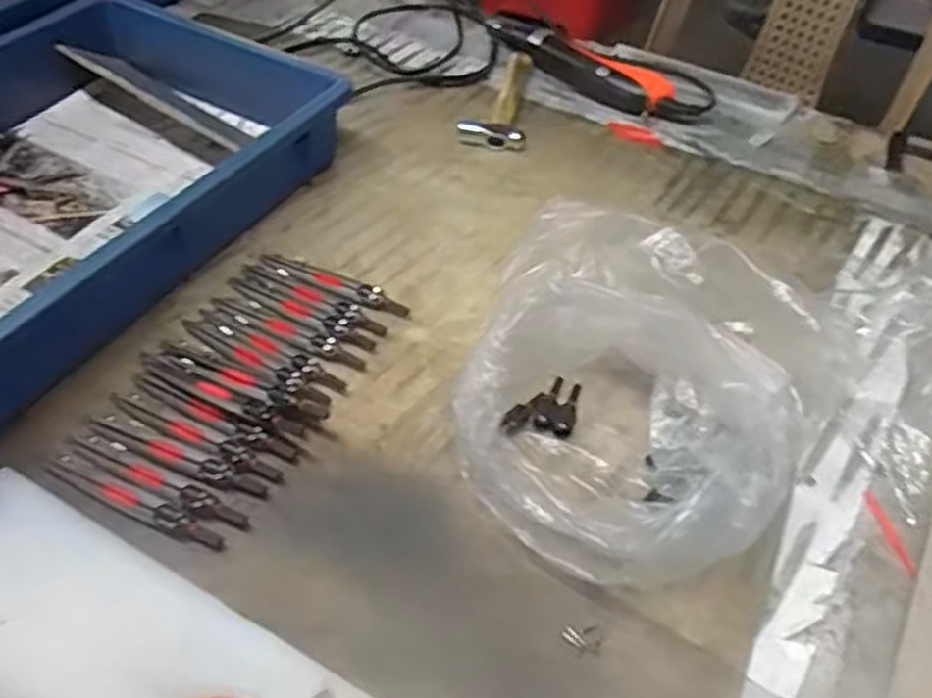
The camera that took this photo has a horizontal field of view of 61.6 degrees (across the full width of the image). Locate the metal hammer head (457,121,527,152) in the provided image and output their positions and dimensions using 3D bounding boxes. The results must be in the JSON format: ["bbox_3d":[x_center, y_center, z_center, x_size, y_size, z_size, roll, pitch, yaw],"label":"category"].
[{"bbox_3d":[0.025,-0.201,0.730,0.063,0.015,0.028,4,49,1],"label":"metal hammer head"}]

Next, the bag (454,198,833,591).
[{"bbox_3d":[0.108,0.030,0.475,0.213,0.095,0.221,15,50,11],"label":"bag"}]

